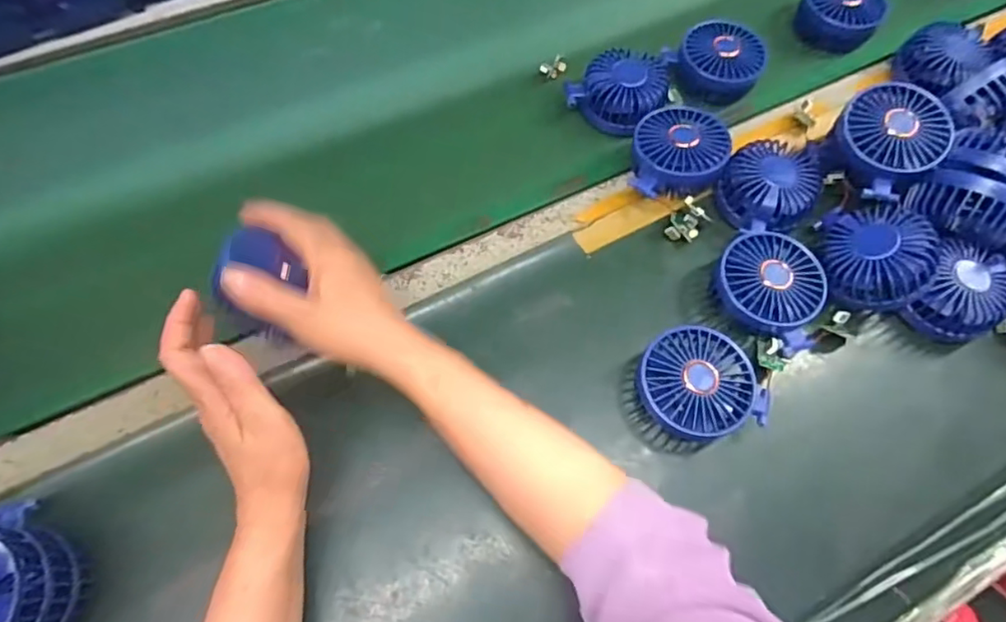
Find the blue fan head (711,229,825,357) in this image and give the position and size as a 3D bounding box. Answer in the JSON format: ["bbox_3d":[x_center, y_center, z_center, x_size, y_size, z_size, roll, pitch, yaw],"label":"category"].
[{"bbox_3d":[0.229,-0.017,0.490,0.094,0.035,0.091,24,66,9],"label":"blue fan head"}]

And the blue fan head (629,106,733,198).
[{"bbox_3d":[0.166,-0.148,0.549,0.085,0.052,0.089,1,65,-2],"label":"blue fan head"}]

